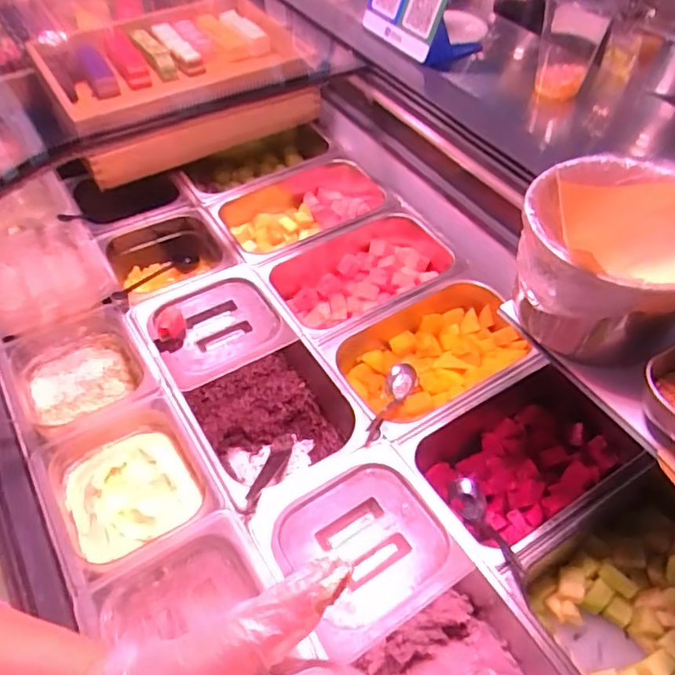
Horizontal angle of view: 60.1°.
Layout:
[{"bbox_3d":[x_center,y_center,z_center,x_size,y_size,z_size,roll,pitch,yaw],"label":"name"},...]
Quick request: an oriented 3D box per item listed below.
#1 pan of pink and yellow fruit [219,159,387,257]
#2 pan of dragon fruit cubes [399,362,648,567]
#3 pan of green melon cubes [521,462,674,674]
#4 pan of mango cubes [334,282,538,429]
[{"bbox_3d":[-0.048,-0.192,0.924,0.264,0.070,0.158,-25,55,-21],"label":"pan of pink and yellow fruit"},{"bbox_3d":[0.210,0.139,0.655,0.248,0.087,0.163,-25,55,-21],"label":"pan of dragon fruit cubes"},{"bbox_3d":[0.298,0.253,0.563,0.238,0.100,0.174,-25,56,-21],"label":"pan of green melon cubes"},{"bbox_3d":[0.127,0.030,0.750,0.245,0.081,0.175,-17,53,-15],"label":"pan of mango cubes"}]

